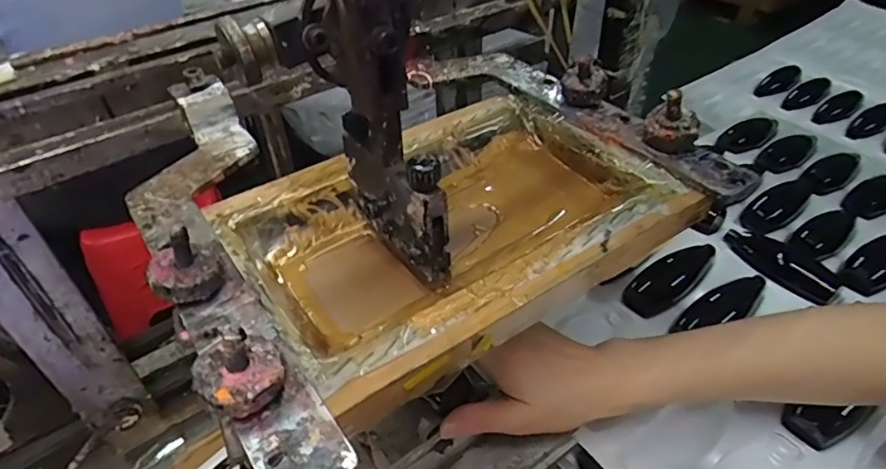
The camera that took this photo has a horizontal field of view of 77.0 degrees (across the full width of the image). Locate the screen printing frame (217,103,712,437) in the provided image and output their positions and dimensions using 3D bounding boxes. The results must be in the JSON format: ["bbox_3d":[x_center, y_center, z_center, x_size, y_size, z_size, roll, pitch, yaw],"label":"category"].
[{"bbox_3d":[0.007,-0.007,0.318,0.226,0.028,0.169,-28,48,-26],"label":"screen printing frame"}]

